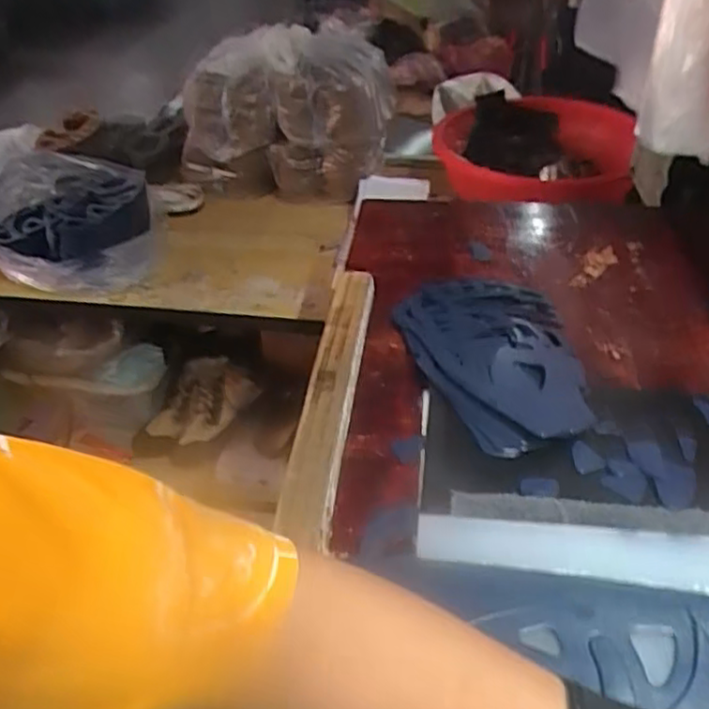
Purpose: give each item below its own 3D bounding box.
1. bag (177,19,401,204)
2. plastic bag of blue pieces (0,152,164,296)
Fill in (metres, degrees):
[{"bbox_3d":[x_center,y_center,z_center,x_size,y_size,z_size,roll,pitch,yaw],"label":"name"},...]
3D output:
[{"bbox_3d":[-0.133,-0.468,1.330,0.412,0.262,0.227,-2,38,4],"label":"bag"},{"bbox_3d":[-0.479,-0.221,1.157,0.270,0.146,0.234,-7,38,-3],"label":"plastic bag of blue pieces"}]

